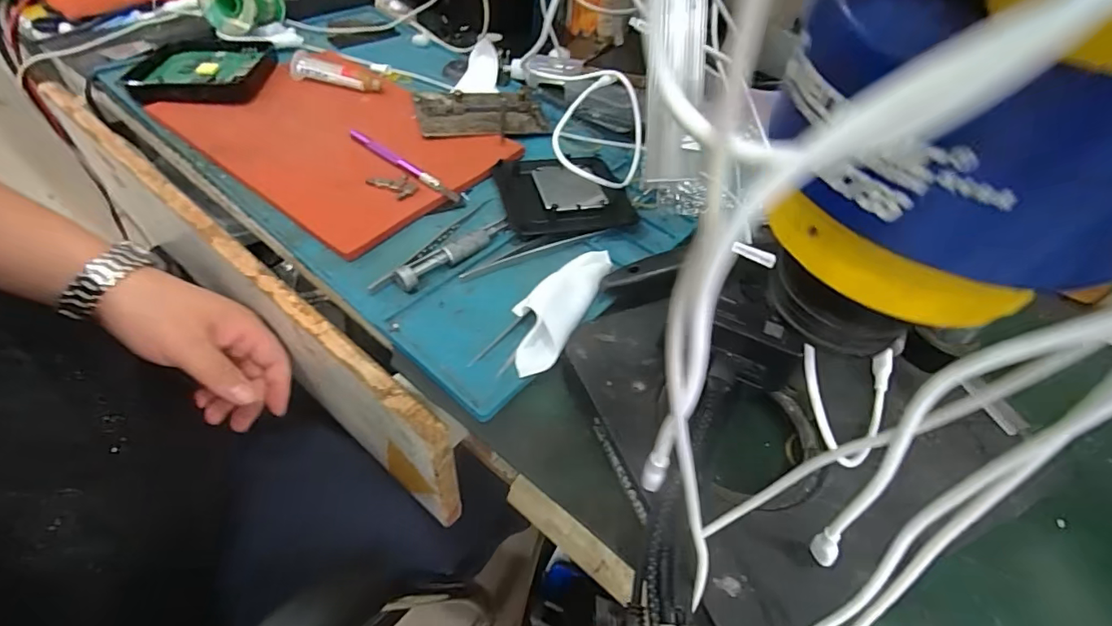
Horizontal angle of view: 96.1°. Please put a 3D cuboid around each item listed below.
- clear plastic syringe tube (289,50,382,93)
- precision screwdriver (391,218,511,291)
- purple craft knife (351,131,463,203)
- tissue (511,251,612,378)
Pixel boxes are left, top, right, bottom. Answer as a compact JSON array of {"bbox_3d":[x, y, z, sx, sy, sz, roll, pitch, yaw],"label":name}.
[{"bbox_3d":[-0.225,-0.244,0.508,0.091,0.025,0.020,10,49,1],"label":"clear plastic syringe tube"},{"bbox_3d":[-0.072,-0.047,0.371,0.015,0.019,0.102,38,55,23],"label":"precision screwdriver"},{"bbox_3d":[-0.133,-0.128,0.430,0.130,0.013,0.010,35,57,21],"label":"purple craft knife"},{"bbox_3d":[0.002,-0.010,0.346,0.042,0.022,0.123,24,51,13],"label":"tissue"}]

